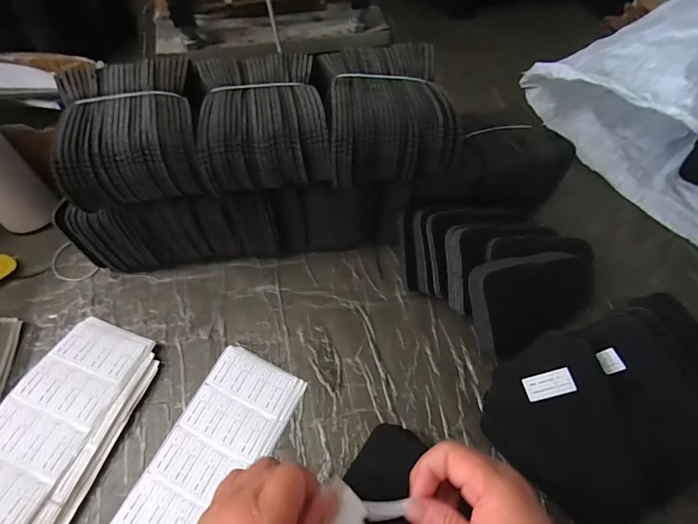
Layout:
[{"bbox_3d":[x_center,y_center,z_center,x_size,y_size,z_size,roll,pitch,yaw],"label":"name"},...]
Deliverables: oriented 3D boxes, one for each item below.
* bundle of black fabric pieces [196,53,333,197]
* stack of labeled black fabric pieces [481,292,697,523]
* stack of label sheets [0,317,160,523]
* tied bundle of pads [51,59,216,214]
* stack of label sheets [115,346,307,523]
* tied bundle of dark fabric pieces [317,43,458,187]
[{"bbox_3d":[-0.081,-0.137,0.379,0.109,0.054,0.127,-6,61,-8],"label":"bundle of black fabric pieces"},{"bbox_3d":[0.253,0.120,0.358,0.229,0.071,0.154,-26,65,-18],"label":"stack of labeled black fabric pieces"},{"bbox_3d":[-0.275,0.179,0.325,0.104,0.033,0.278,17,60,6],"label":"stack of label sheets"},{"bbox_3d":[-0.191,-0.122,0.363,0.115,0.054,0.123,-9,61,-9],"label":"tied bundle of pads"},{"bbox_3d":[-0.137,0.198,0.339,0.086,0.012,0.253,25,61,10],"label":"stack of label sheets"},{"bbox_3d":[0.035,-0.144,0.390,0.118,0.061,0.131,-4,60,-6],"label":"tied bundle of dark fabric pieces"}]

